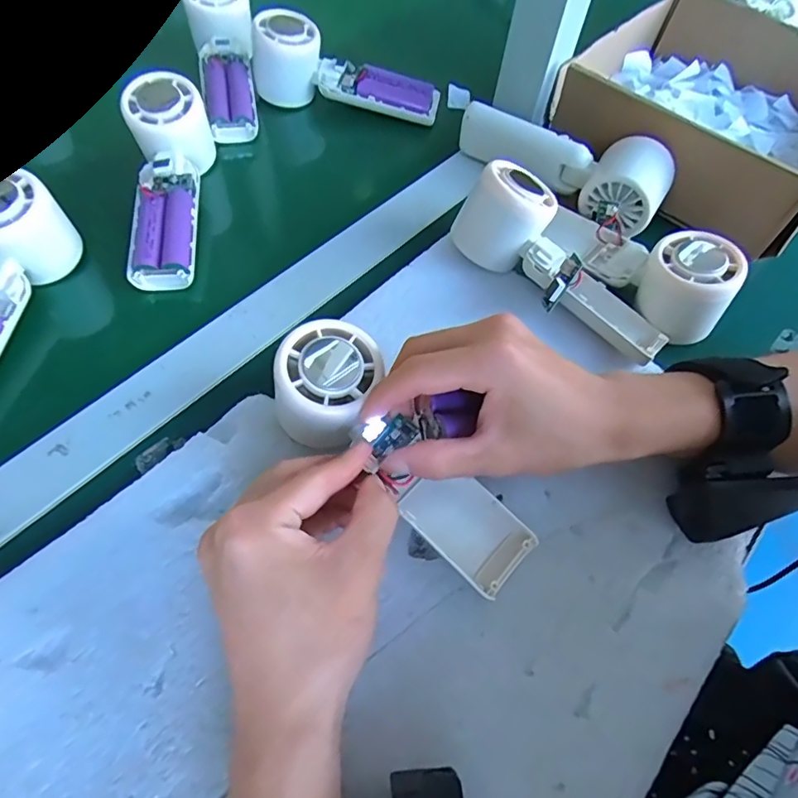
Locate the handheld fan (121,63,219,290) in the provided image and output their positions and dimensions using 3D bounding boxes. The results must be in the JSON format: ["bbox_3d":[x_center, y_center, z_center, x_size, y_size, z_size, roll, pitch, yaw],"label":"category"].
[{"bbox_3d":[-0.171,-0.154,0.393,0.050,0.045,0.162,-2,76,-5],"label":"handheld fan"}]

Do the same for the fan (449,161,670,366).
[{"bbox_3d":[0.112,-0.089,0.359,0.162,0.053,0.077,41,66,3],"label":"fan"}]

